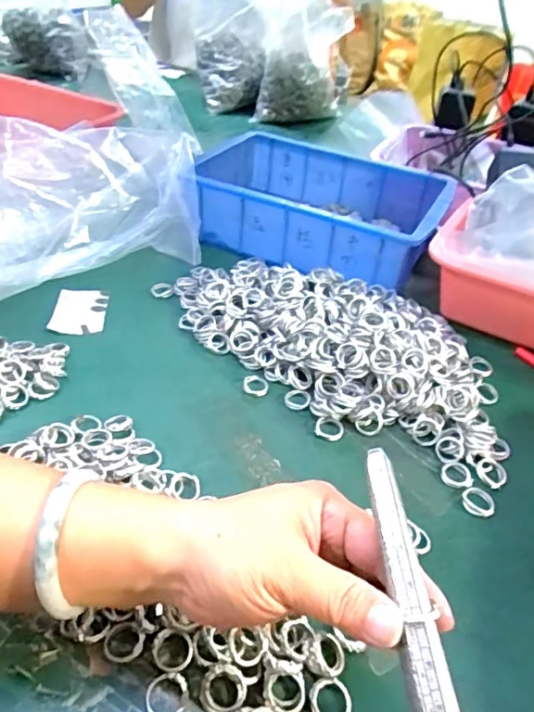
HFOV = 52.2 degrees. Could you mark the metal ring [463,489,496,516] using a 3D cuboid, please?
[{"bbox_3d":[0.155,0.108,0.400,0.023,0.004,0.023,4,38,-3],"label":"metal ring"}]

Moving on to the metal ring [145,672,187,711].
[{"bbox_3d":[-0.051,0.175,0.280,0.022,0.004,0.021,3,58,-5],"label":"metal ring"}]

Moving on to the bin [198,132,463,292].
[{"bbox_3d":[0.057,-0.190,0.685,0.307,0.076,0.209,20,40,17],"label":"bin"}]

